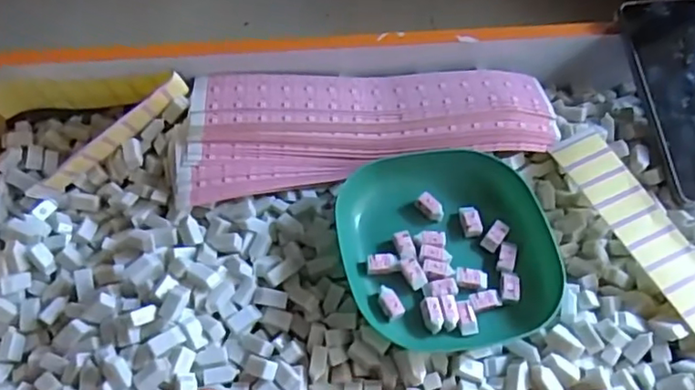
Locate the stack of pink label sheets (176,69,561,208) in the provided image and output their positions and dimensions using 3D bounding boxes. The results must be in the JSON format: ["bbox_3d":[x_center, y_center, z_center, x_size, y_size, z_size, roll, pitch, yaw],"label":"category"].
[{"bbox_3d":[0.015,-0.054,0.452,0.270,0.027,0.092,-6,55,-8],"label":"stack of pink label sheets"}]

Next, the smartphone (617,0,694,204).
[{"bbox_3d":[0.257,-0.075,0.450,0.076,0.008,0.163,-9,74,-3],"label":"smartphone"}]

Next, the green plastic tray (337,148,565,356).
[{"bbox_3d":[0.064,0.030,0.401,0.132,0.034,0.133,-9,55,-10],"label":"green plastic tray"}]

